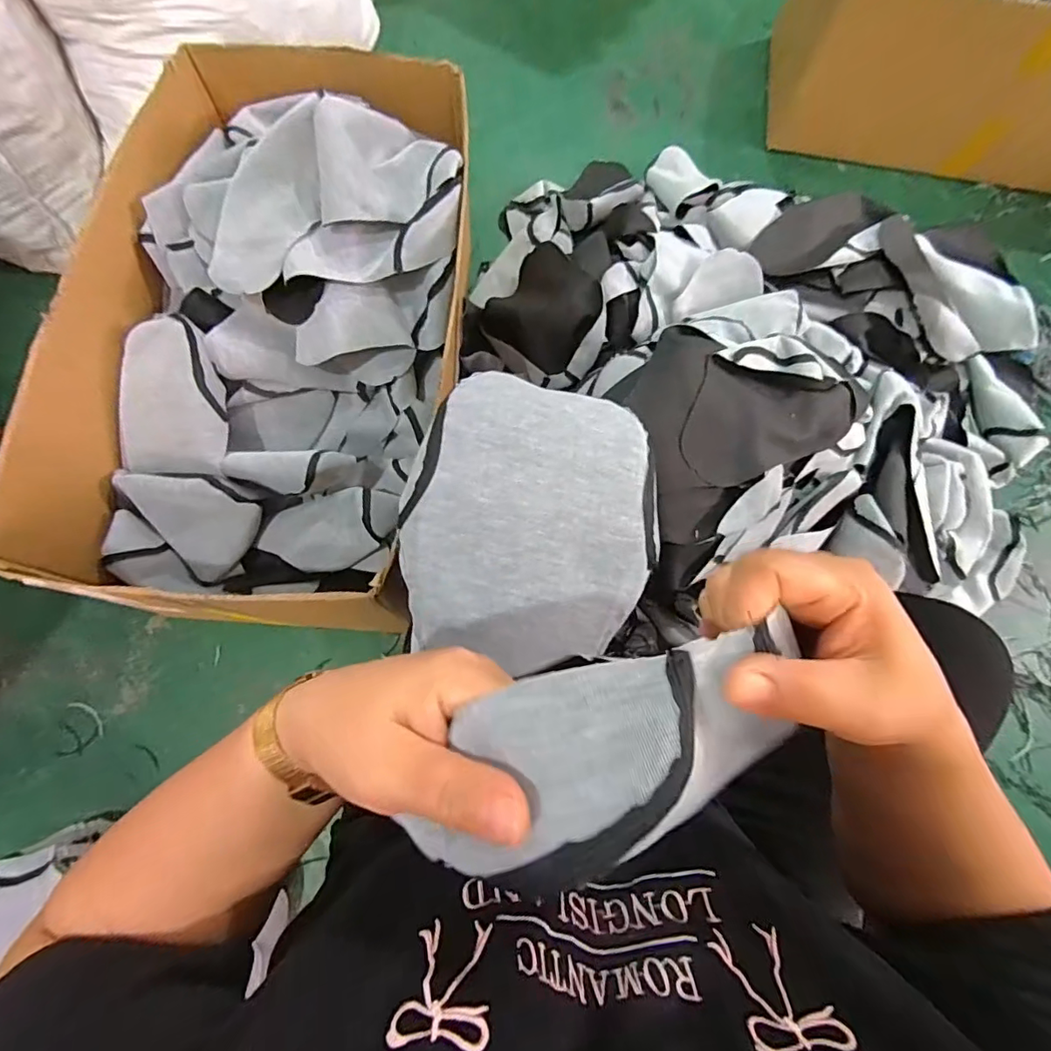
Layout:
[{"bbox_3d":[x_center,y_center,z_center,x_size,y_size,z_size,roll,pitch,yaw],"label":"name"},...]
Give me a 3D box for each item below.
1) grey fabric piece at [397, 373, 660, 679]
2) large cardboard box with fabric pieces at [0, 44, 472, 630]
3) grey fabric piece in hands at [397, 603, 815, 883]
[{"bbox_3d":[0.004,-0.004,0.405,0.192,0.057,0.209,-3,72,-3],"label":"grey fabric piece"},{"bbox_3d":[-0.335,-0.276,0.744,0.453,0.303,0.803,6,72,-1],"label":"large cardboard box with fabric pieces"},{"bbox_3d":[0.034,0.073,0.184,0.151,0.032,0.060,-25,75,-10],"label":"grey fabric piece in hands"}]

